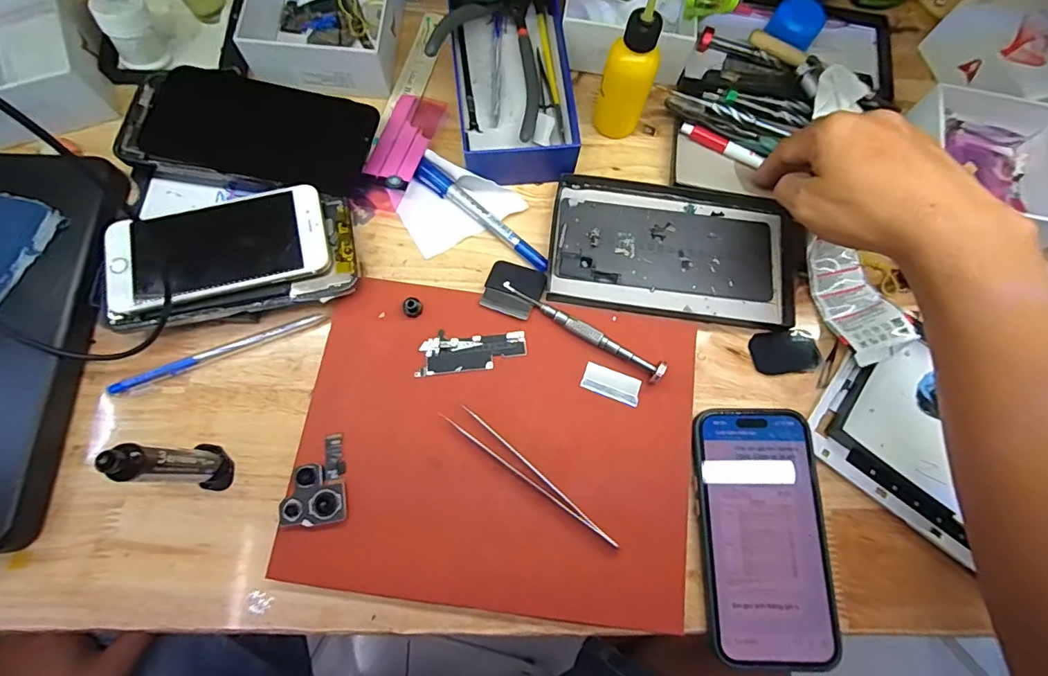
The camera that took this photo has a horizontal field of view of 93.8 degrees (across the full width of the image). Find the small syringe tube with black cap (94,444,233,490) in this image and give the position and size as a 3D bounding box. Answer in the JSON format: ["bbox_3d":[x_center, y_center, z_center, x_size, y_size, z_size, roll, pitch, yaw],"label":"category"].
[{"bbox_3d":[-0.193,0.070,0.265,0.025,0.090,0.024,9,74,0],"label":"small syringe tube with black cap"}]

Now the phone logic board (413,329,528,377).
[{"bbox_3d":[-0.035,0.009,0.328,0.071,0.004,0.026,-6,75,-5],"label":"phone logic board"}]

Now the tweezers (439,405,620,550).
[{"bbox_3d":[0.005,0.084,0.307,0.132,0.004,0.014,35,78,7],"label":"tweezers"}]

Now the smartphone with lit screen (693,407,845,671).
[{"bbox_3d":[0.149,0.118,0.304,0.077,0.012,0.146,0,75,-3],"label":"smartphone with lit screen"}]

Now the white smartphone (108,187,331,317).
[{"bbox_3d":[-0.198,-0.059,0.319,0.131,0.013,0.067,-14,73,-7],"label":"white smartphone"}]

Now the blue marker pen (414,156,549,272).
[{"bbox_3d":[-0.032,-0.088,0.356,0.121,0.009,0.015,39,76,8],"label":"blue marker pen"}]

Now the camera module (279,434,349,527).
[{"bbox_3d":[-0.128,0.087,0.299,0.037,0.012,0.051,-7,75,-5],"label":"camera module"}]

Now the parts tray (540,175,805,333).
[{"bbox_3d":[0.114,-0.067,0.363,0.183,0.011,0.103,6,75,-1],"label":"parts tray"}]

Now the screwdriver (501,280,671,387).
[{"bbox_3d":[0.038,-0.004,0.331,0.121,0.015,0.013,29,75,5],"label":"screwdriver"}]

